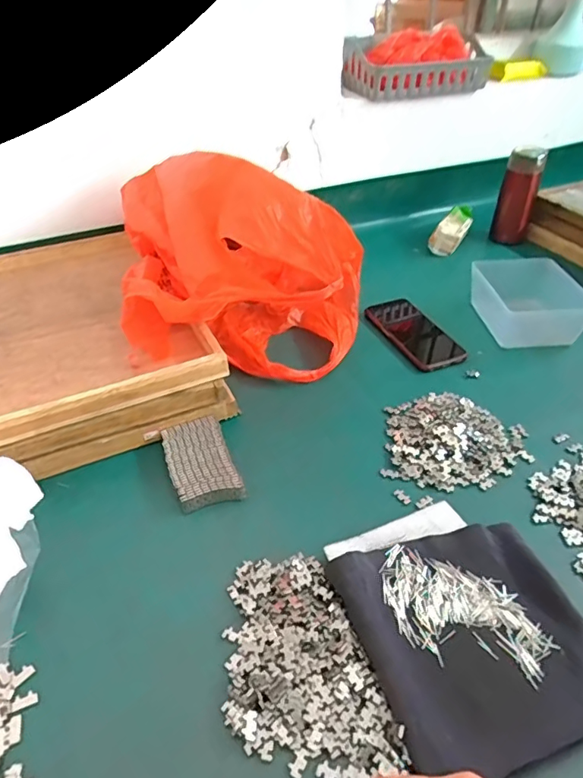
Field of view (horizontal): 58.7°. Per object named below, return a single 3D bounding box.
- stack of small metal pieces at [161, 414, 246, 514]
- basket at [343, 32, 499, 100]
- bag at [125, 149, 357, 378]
[{"bbox_3d":[-0.098,0.081,0.555,0.064,0.026,0.115,-14,42,-17],"label":"stack of small metal pieces"},{"bbox_3d":[0.223,-0.598,0.956,0.293,0.086,0.123,-16,42,-19],"label":"basket"},{"bbox_3d":[-0.080,-0.146,0.662,0.332,0.235,0.278,6,40,7],"label":"bag"}]

